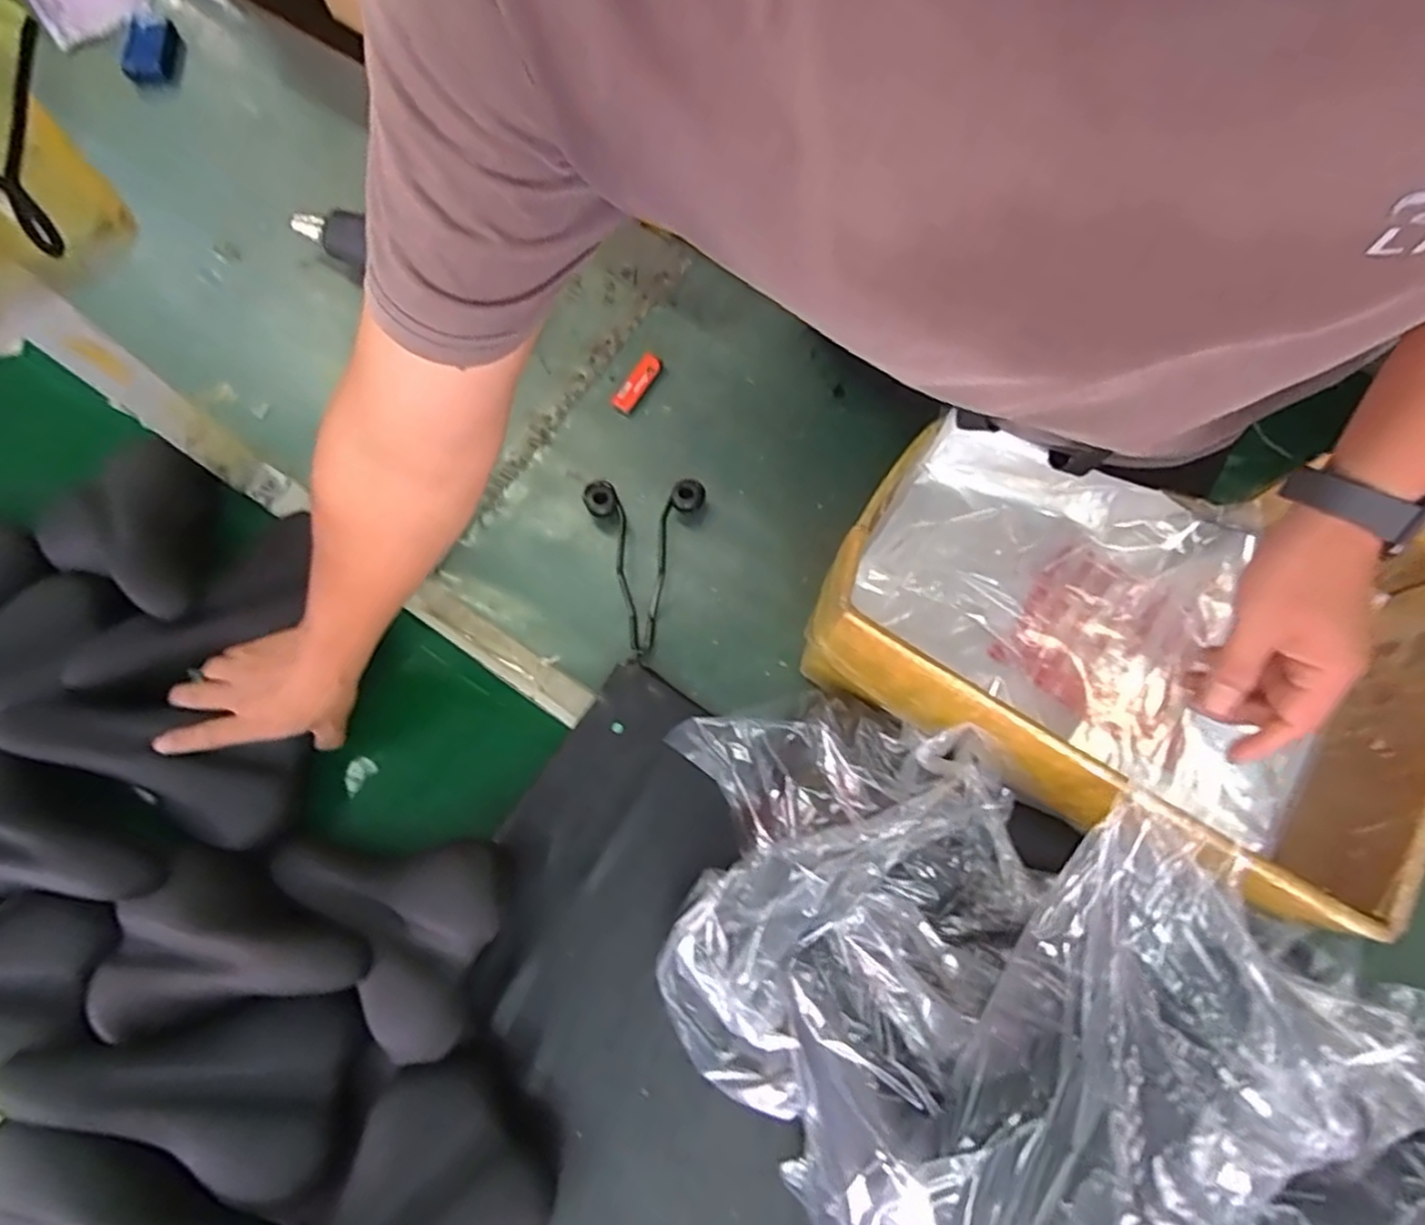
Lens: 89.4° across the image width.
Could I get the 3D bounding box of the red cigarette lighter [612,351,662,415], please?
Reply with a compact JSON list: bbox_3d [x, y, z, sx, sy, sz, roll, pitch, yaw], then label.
[{"bbox_3d":[-0.085,-0.259,0.809,0.028,0.014,0.074,30,77,10],"label":"red cigarette lighter"}]

